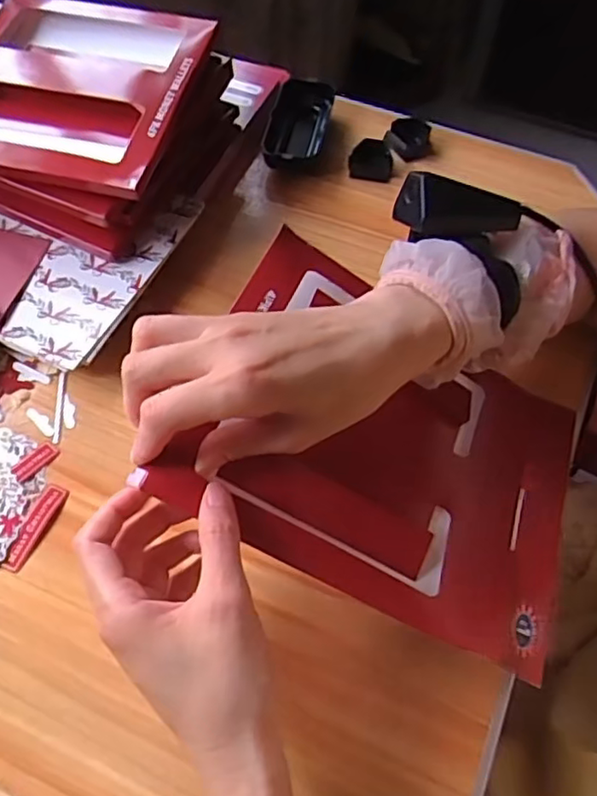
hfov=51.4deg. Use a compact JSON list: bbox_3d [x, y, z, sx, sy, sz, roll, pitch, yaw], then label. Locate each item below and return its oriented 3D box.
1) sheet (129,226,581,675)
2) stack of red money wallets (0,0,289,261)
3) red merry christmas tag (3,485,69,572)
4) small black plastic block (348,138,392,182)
[{"bbox_3d":[0.059,0.028,0.371,0.240,0.018,0.191,30,56,-9],"label":"sheet"},{"bbox_3d":[-0.193,-0.244,0.520,0.264,0.087,0.234,16,62,8],"label":"stack of red money wallets"},{"bbox_3d":[-0.168,0.082,0.395,0.015,0.004,0.057,19,62,10],"label":"red merry christmas tag"},{"bbox_3d":[0.065,-0.214,0.556,0.038,0.023,0.028,4,61,1],"label":"small black plastic block"}]

